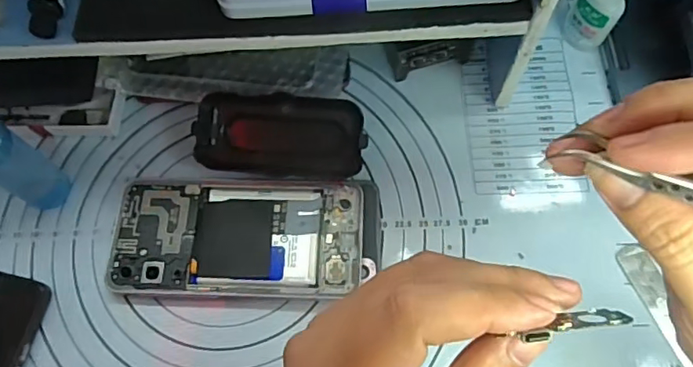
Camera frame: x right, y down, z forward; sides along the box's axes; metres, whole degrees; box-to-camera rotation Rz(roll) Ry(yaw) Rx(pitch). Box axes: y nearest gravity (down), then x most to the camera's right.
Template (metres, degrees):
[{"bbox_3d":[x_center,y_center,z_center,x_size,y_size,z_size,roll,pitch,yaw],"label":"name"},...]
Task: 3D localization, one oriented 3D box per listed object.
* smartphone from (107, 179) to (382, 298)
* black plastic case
[{"bbox_3d":[-0.063,0.034,0.354,0.167,0.008,0.076,0,68,2],"label":"smartphone"},{"bbox_3d":[-0.043,-0.035,0.365,0.108,0.023,0.051,3,68,3],"label":"black plastic case"}]

